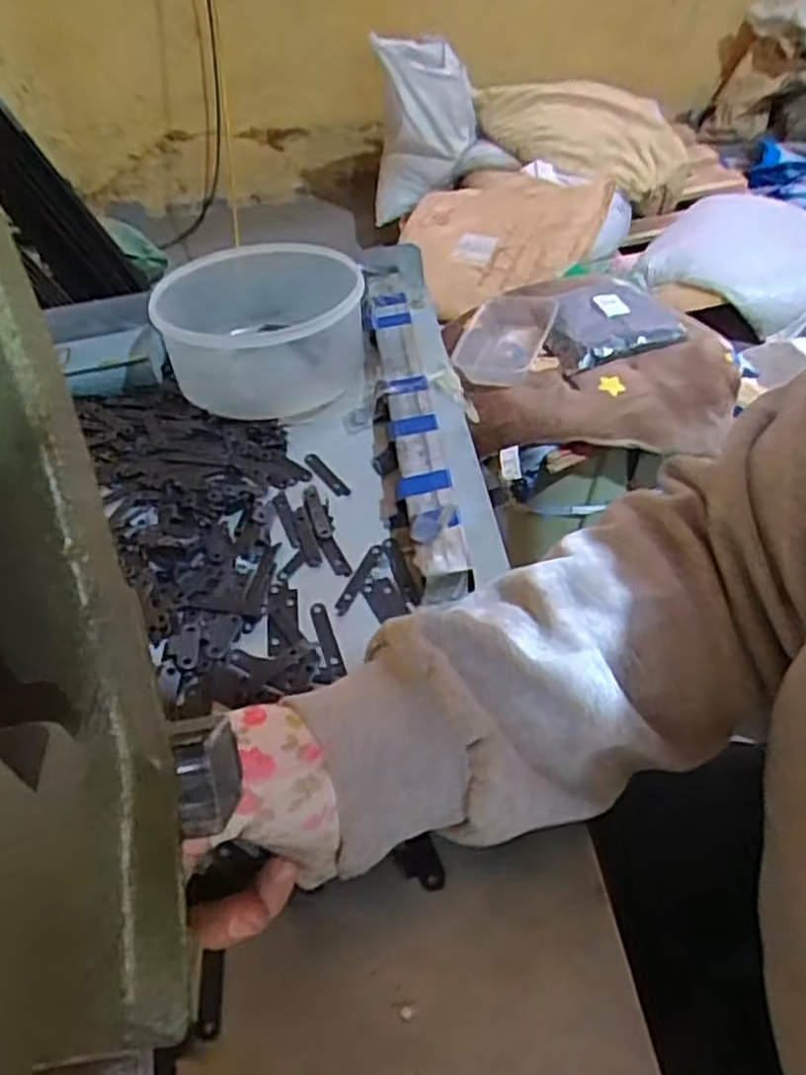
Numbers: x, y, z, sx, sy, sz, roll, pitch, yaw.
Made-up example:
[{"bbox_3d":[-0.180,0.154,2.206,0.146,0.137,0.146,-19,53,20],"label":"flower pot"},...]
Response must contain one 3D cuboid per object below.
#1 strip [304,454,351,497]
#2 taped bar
[{"bbox_3d":[-0.051,-0.042,0.519,0.011,0.004,0.052,-29,51,-20],"label":"strip"},{"bbox_3d":[0.003,-0.093,0.544,0.034,0.027,0.339,-8,47,-1],"label":"taped bar"}]

